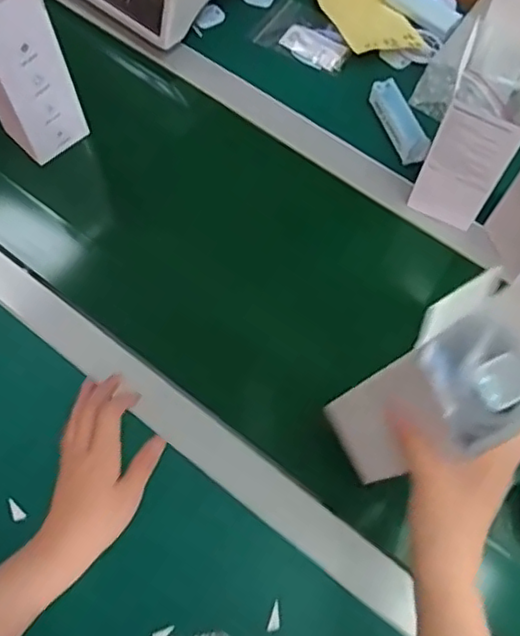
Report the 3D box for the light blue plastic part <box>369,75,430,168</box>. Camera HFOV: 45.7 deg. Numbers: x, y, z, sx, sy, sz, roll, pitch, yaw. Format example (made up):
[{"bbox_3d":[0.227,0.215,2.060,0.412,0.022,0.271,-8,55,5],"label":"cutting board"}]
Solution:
[{"bbox_3d":[0.161,-0.228,0.713,0.029,0.028,0.114,-14,69,-7],"label":"light blue plastic part"}]

